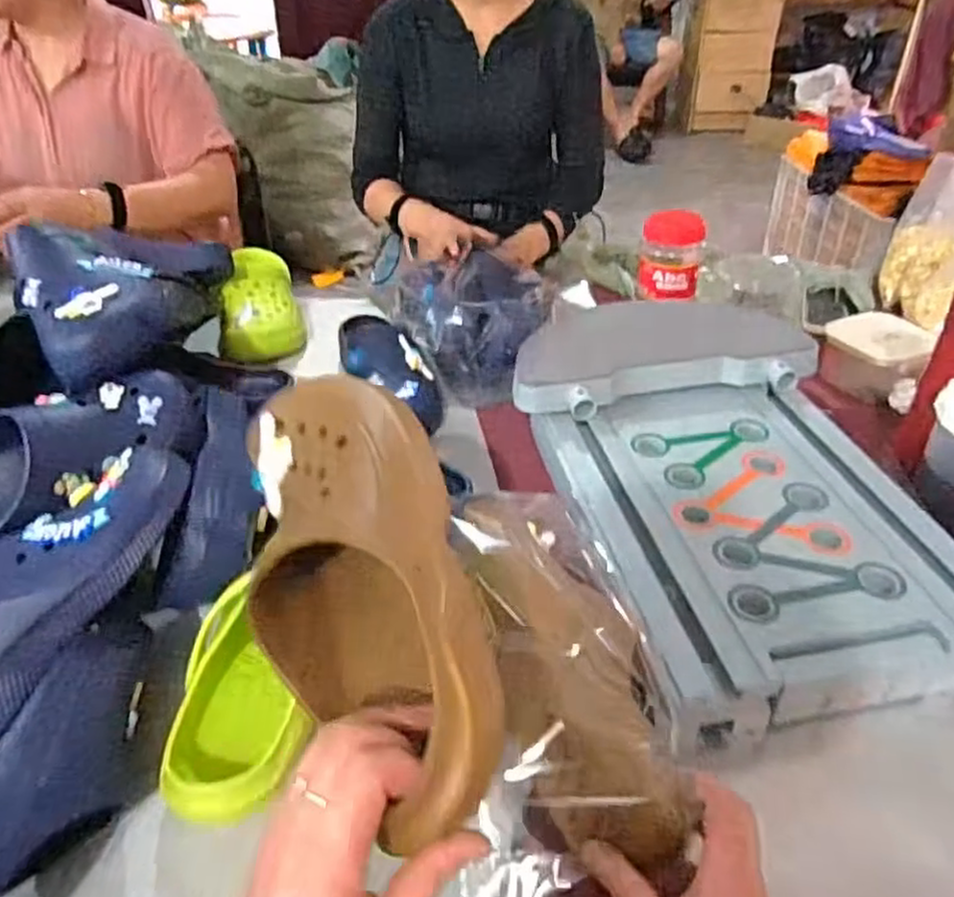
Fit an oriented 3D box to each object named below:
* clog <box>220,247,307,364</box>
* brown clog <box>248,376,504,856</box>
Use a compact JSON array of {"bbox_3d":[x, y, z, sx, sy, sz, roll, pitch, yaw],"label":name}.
[{"bbox_3d":[-0.311,-0.207,1.061,0.111,0.093,0.228,-7,38,-7],"label":"clog"},{"bbox_3d":[-0.064,0.063,0.393,0.105,0.101,0.273,-10,38,-11],"label":"brown clog"}]

